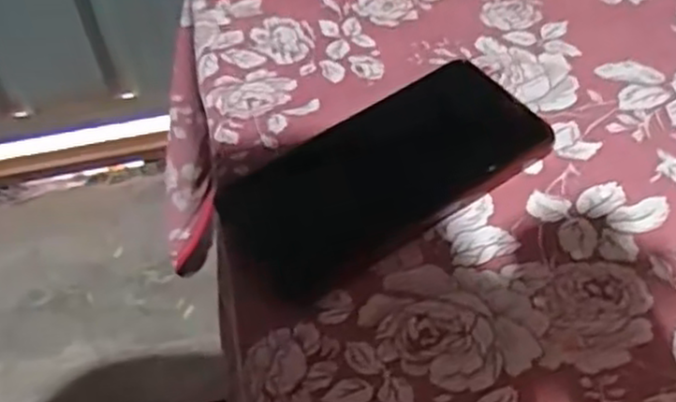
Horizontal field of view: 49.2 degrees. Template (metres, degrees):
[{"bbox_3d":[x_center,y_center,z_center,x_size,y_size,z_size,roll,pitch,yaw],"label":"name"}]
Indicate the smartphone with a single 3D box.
[{"bbox_3d":[0.025,-0.016,0.369,0.161,0.013,0.076,-30,58,-19],"label":"smartphone"}]

